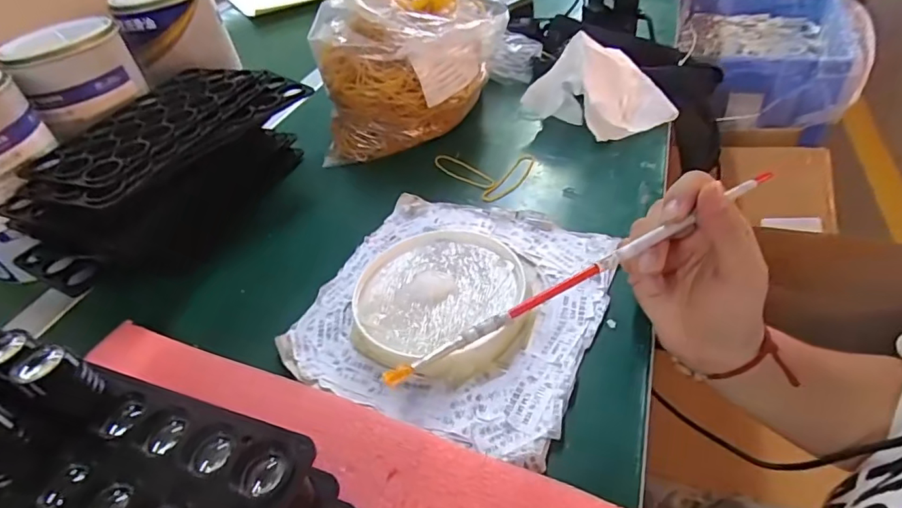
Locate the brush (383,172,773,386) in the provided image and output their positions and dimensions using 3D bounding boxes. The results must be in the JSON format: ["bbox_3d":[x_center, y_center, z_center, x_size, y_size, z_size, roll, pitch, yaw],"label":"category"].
[{"bbox_3d":[0.077,0.006,0.259,0.241,0.006,0.006,-25,44,-17],"label":"brush"}]

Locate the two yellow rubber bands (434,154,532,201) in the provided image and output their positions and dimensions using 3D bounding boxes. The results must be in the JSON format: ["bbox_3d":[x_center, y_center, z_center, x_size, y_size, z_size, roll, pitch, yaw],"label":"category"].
[{"bbox_3d":[0.041,-0.084,0.490,0.074,0.010,0.094,-29,44,-20],"label":"two yellow rubber bands"}]

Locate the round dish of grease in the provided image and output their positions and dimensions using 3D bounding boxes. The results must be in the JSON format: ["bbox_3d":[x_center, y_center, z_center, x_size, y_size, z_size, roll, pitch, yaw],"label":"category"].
[{"bbox_3d":[-0.004,0.030,0.354,0.121,0.014,0.121,-6,41,5],"label":"round dish of grease"}]

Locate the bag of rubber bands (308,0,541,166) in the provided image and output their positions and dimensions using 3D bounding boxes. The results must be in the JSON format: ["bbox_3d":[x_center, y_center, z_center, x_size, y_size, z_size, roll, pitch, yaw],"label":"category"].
[{"bbox_3d":[-0.026,-0.217,0.540,0.144,0.140,0.249,17,48,28],"label":"bag of rubber bands"}]

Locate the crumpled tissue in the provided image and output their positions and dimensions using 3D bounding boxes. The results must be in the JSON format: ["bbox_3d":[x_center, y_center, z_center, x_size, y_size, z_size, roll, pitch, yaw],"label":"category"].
[{"bbox_3d":[0.148,-0.160,0.499,0.092,0.072,0.121,-36,47,-27],"label":"crumpled tissue"}]

